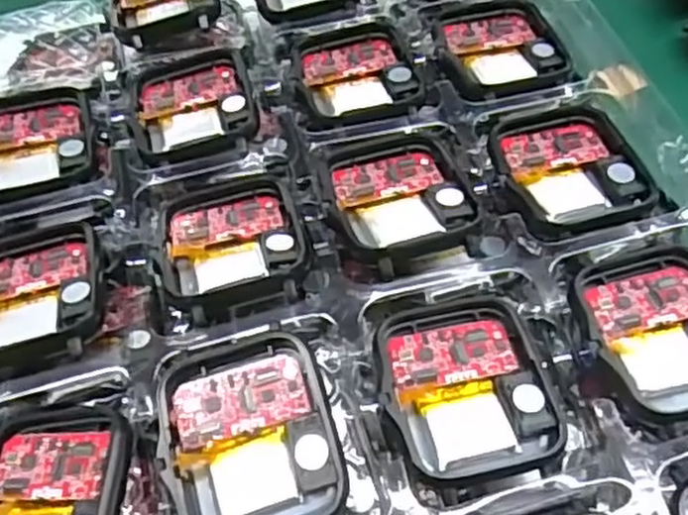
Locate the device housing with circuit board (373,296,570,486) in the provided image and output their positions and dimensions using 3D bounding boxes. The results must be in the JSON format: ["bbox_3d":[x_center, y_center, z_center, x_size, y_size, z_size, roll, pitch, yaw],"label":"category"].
[{"bbox_3d":[0.028,0.029,0.169,0.038,0.007,0.043,-11,56,-4],"label":"device housing with circuit board"}]

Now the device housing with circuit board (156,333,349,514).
[{"bbox_3d":[-0.021,0.040,0.160,0.038,0.007,0.044,-10,73,6],"label":"device housing with circuit board"}]

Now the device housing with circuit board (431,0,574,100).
[{"bbox_3d":[0.050,-0.070,0.236,0.040,0.004,0.046,-12,57,-5],"label":"device housing with circuit board"}]

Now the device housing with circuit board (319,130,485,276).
[{"bbox_3d":[0.015,-0.019,0.198,0.039,0.008,0.045,-20,58,-10],"label":"device housing with circuit board"}]

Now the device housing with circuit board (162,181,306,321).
[{"bbox_3d":[-0.030,-0.005,0.192,0.036,0.010,0.042,-12,56,-4],"label":"device housing with circuit board"}]

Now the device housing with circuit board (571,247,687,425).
[{"bbox_3d":[0.079,0.019,0.174,0.037,0.007,0.047,-20,58,-10],"label":"device housing with circuit board"}]

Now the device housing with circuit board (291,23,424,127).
[{"bbox_3d":[0.003,-0.059,0.231,0.037,0.005,0.044,-15,57,-7],"label":"device housing with circuit board"}]

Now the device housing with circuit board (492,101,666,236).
[{"bbox_3d":[0.064,-0.026,0.205,0.037,0.005,0.043,-16,57,-7],"label":"device housing with circuit board"}]

